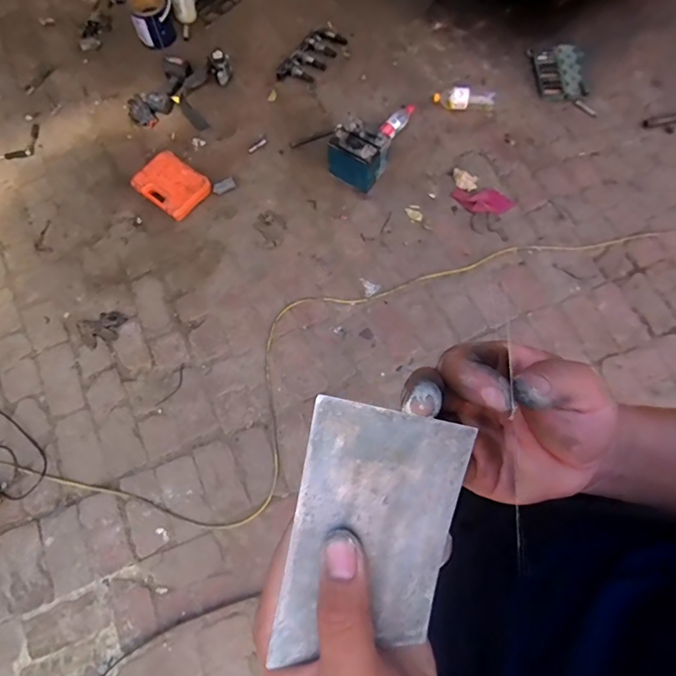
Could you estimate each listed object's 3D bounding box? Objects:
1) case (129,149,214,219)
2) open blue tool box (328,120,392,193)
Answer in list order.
[{"bbox_3d":[-0.606,-0.562,1.665,0.252,0.057,0.191,34,74,8],"label":"case"},{"bbox_3d":[0.074,-0.668,1.662,0.199,0.158,0.169,29,74,7],"label":"open blue tool box"}]

